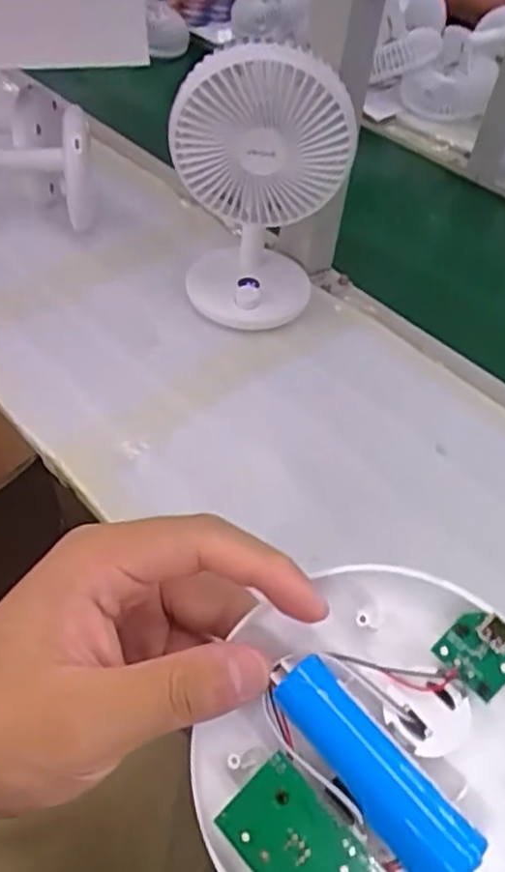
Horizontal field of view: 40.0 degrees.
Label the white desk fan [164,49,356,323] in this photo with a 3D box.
[{"bbox_3d":[0.005,-0.186,0.527,0.120,0.208,0.104,5,47,1],"label":"white desk fan"}]

